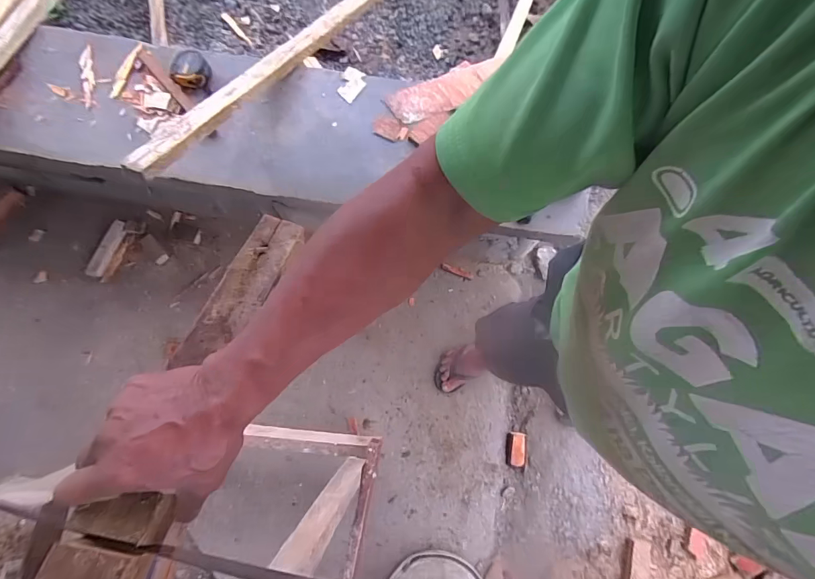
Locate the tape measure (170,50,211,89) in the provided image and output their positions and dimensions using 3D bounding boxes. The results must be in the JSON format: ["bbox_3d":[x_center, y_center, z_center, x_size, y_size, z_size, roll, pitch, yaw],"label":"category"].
[{"bbox_3d":[-0.511,-0.516,0.929,0.090,0.041,0.081,0,75,0],"label":"tape measure"}]

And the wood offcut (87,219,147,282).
[{"bbox_3d":[-0.986,-0.142,1.318,0.054,0.081,0.230,20,76,5],"label":"wood offcut"}]

